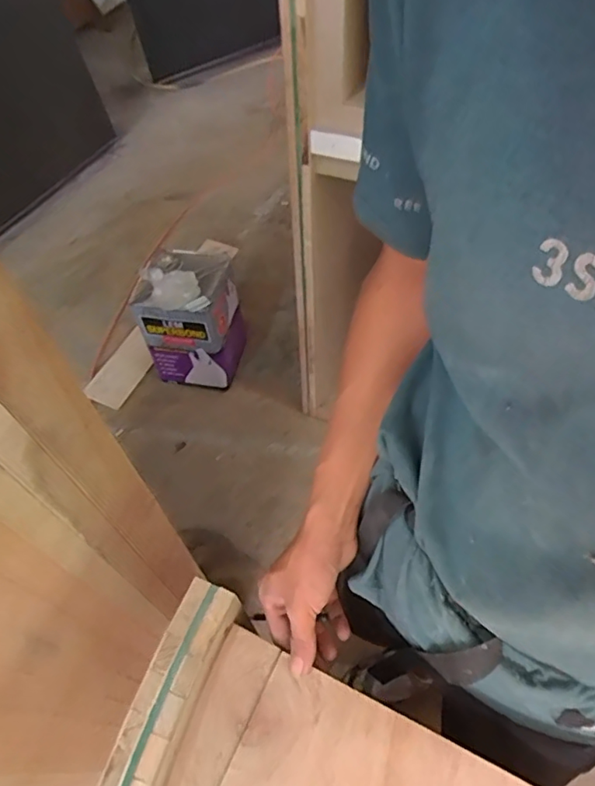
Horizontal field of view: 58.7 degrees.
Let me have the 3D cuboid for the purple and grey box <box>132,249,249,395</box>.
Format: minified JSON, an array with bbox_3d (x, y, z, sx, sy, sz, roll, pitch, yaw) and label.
[{"bbox_3d":[-0.319,-0.237,1.676,0.254,0.433,0.264,15,58,14],"label":"purple and grey box"}]

